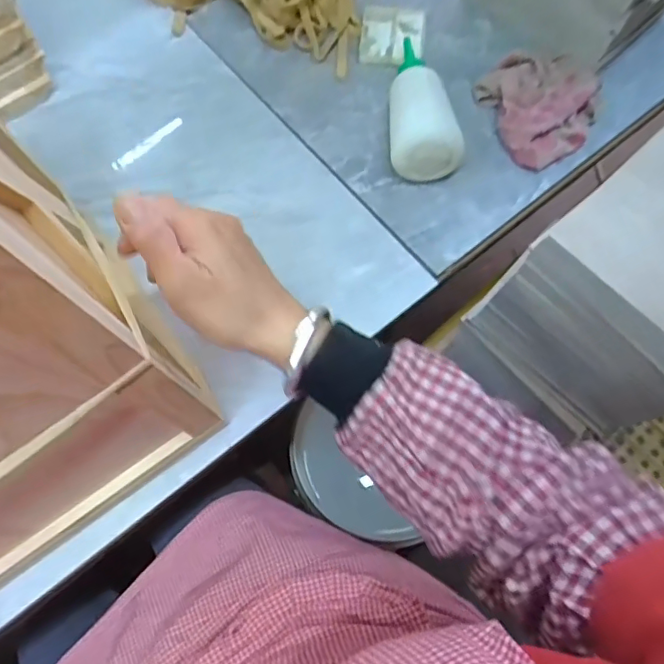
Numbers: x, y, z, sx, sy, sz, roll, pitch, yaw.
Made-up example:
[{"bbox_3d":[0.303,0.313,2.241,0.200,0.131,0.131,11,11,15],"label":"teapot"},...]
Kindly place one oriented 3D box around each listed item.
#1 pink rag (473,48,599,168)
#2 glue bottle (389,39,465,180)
[{"bbox_3d":[0.204,-0.226,0.538,0.118,0.031,0.112,-33,73,-11],"label":"pink rag"},{"bbox_3d":[0.084,-0.222,0.529,0.063,0.050,0.158,-1,70,0],"label":"glue bottle"}]

